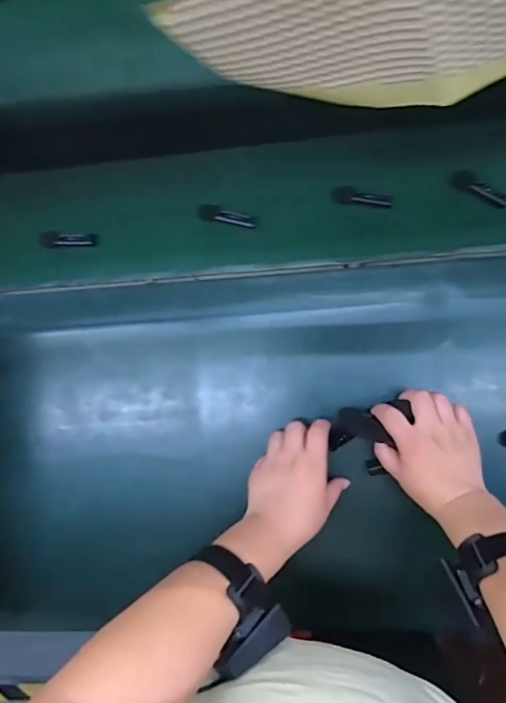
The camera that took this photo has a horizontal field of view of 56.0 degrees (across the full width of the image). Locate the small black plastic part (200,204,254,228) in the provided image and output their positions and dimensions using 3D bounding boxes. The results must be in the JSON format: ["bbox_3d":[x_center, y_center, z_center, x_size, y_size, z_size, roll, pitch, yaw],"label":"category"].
[{"bbox_3d":[-0.030,-0.160,0.562,0.066,0.014,0.018,8,86,7],"label":"small black plastic part"}]

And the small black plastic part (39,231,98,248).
[{"bbox_3d":[-0.231,-0.139,0.593,0.076,0.020,0.016,3,85,6],"label":"small black plastic part"}]

